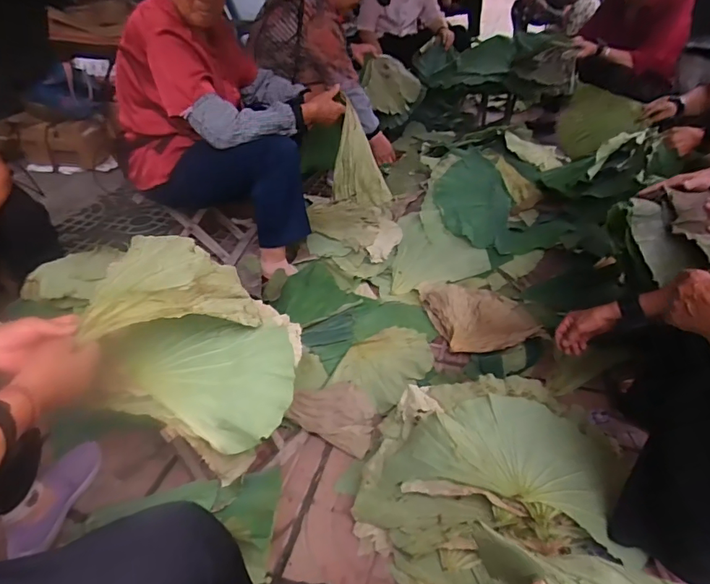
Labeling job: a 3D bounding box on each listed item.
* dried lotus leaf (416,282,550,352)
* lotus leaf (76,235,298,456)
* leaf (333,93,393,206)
[{"bbox_3d":[0.365,0.052,1.345,0.268,0.074,0.359,-9,37,-11],"label":"dried lotus leaf"},{"bbox_3d":[-0.254,0.061,0.792,0.302,0.165,0.328,1,37,3],"label":"lotus leaf"},{"bbox_3d":[0.022,-0.385,1.357,0.157,0.292,0.143,3,37,5],"label":"leaf"}]

